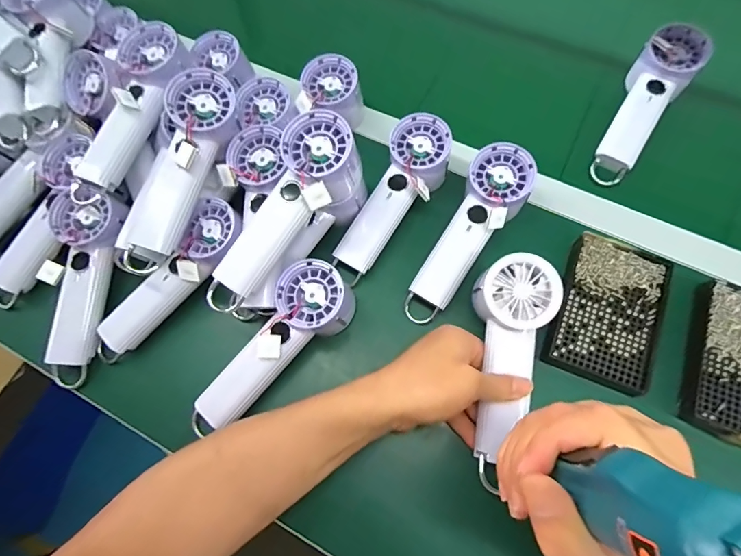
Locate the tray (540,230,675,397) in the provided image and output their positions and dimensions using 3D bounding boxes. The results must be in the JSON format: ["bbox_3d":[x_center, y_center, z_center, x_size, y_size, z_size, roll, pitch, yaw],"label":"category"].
[{"bbox_3d":[0.230,0.032,0.406,0.091,0.017,0.139,22,72,11],"label":"tray"}]

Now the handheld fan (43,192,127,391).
[{"bbox_3d":[-0.285,0.011,0.417,0.067,0.030,0.181,4,85,4],"label":"handheld fan"}]

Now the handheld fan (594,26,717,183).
[{"bbox_3d":[0.311,-0.195,0.481,0.061,0.040,0.195,30,89,13],"label":"handheld fan"}]

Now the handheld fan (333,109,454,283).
[{"bbox_3d":[0.022,-0.084,0.435,0.064,0.060,0.182,31,74,13],"label":"handheld fan"}]

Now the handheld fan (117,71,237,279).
[{"bbox_3d":[-0.178,-0.099,0.400,0.059,0.047,0.199,19,86,10],"label":"handheld fan"}]

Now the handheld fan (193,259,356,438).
[{"bbox_3d":[-0.088,0.069,0.383,0.065,0.048,0.186,33,75,14],"label":"handheld fan"}]

